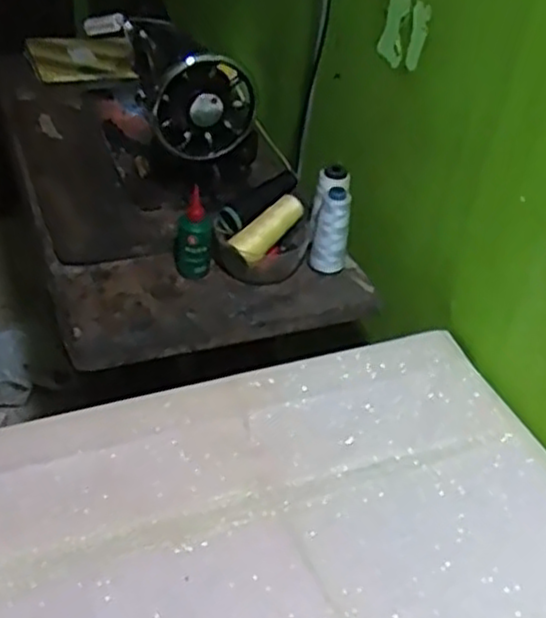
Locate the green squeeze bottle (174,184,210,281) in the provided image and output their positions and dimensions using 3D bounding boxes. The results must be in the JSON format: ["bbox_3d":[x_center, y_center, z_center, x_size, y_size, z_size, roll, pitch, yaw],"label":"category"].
[{"bbox_3d":[-0.100,-0.088,0.925,0.040,0.120,0.034,-4,40,-14],"label":"green squeeze bottle"}]

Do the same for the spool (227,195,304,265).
[{"bbox_3d":[-0.007,-0.096,0.946,0.037,0.038,0.119,30,59,28],"label":"spool"}]

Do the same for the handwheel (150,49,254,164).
[{"bbox_3d":[-0.086,-0.251,0.944,0.126,0.133,0.029,-4,40,-13],"label":"handwheel"}]

